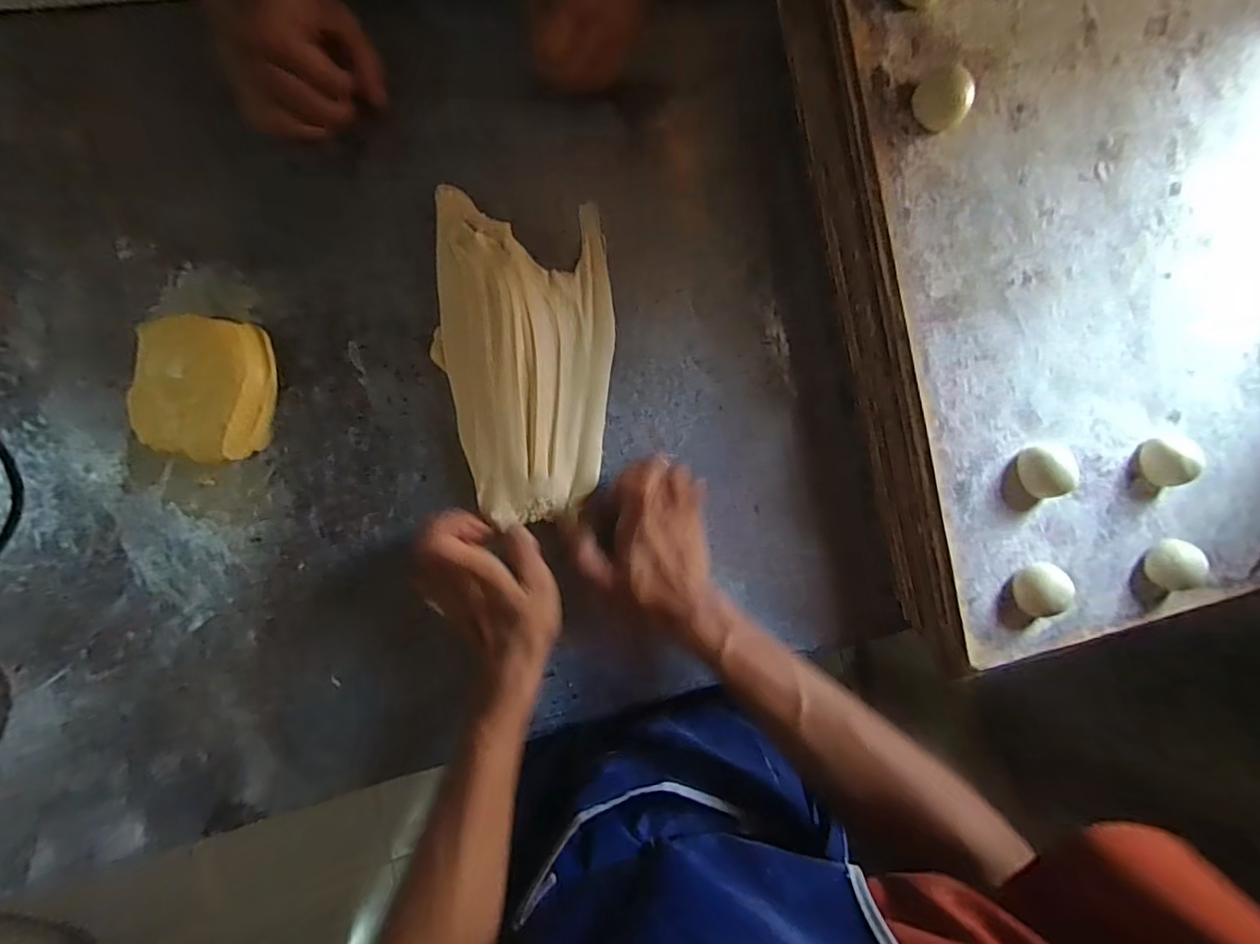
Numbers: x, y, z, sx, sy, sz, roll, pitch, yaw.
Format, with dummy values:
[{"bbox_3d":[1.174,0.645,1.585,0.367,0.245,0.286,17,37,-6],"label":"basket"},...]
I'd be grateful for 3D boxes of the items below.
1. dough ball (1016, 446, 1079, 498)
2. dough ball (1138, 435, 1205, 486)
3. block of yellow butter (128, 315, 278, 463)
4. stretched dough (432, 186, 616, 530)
[{"bbox_3d":[0.327,0.000,0.438,0.039,0.025,0.038,0,90,-9],"label":"dough ball"},{"bbox_3d":[0.444,-0.009,0.454,0.042,0.021,0.038,-7,91,-9],"label":"dough ball"},{"bbox_3d":[-0.320,-0.062,0.417,0.093,0.022,0.103,4,89,-9],"label":"block of yellow butter"},{"bbox_3d":[-0.084,-0.093,0.461,0.142,0.028,0.260,1,88,-18],"label":"stretched dough"}]

